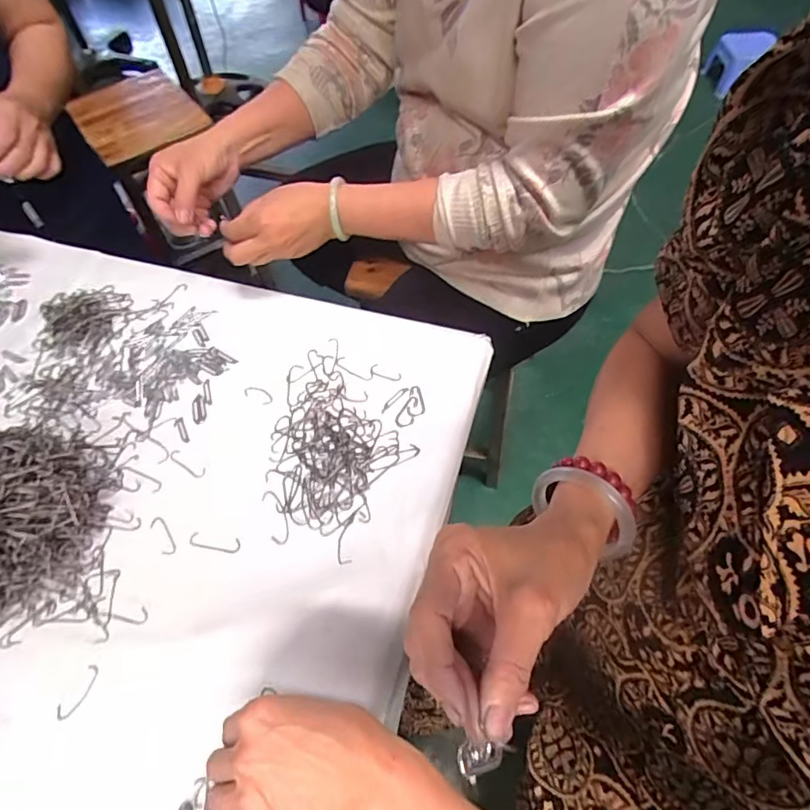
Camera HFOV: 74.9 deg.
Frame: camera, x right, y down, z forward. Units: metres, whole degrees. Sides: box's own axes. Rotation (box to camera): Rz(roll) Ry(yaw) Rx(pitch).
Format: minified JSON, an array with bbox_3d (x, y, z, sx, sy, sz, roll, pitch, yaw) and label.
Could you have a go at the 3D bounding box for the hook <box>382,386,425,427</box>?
[{"bbox_3d":[0.002,-0.001,0.518,0.044,0.004,0.034,-39,66,-21],"label":"hook"}]

